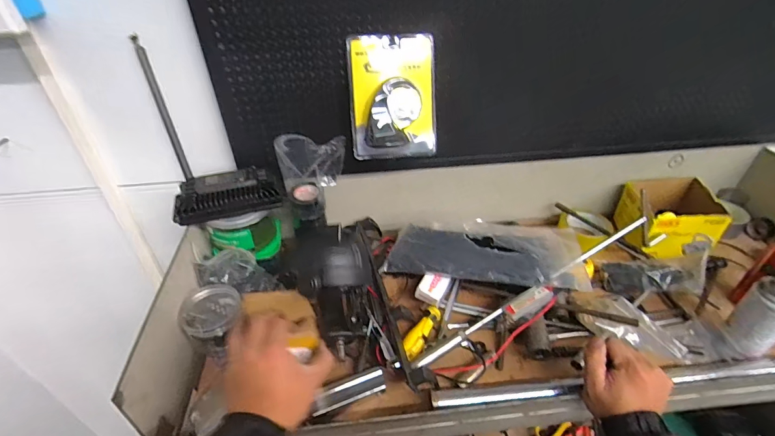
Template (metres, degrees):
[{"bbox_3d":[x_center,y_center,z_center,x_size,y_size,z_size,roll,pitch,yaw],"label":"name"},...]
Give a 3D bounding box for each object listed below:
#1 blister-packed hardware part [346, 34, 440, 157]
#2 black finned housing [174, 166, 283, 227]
[{"bbox_3d":[0.010,-0.192,0.603,0.135,0.186,0.034,-5,7,-4],"label":"blister-packed hardware part"},{"bbox_3d":[-0.263,-0.044,0.641,0.169,0.050,0.080,-11,39,-14],"label":"black finned housing"}]

